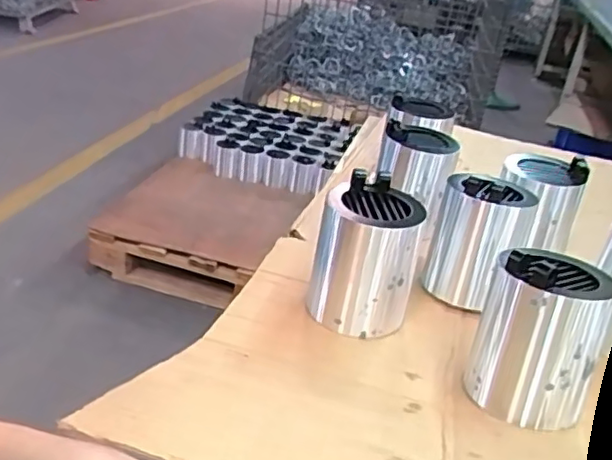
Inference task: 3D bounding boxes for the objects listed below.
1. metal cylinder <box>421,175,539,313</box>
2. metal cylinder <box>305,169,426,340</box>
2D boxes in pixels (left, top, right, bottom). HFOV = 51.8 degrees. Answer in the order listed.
[{"bbox_3d":[0.169,0.009,0.622,0.083,0.118,0.091,18,29,17],"label":"metal cylinder"},{"bbox_3d":[0.051,0.025,0.561,0.087,0.114,0.087,11,28,4],"label":"metal cylinder"}]

